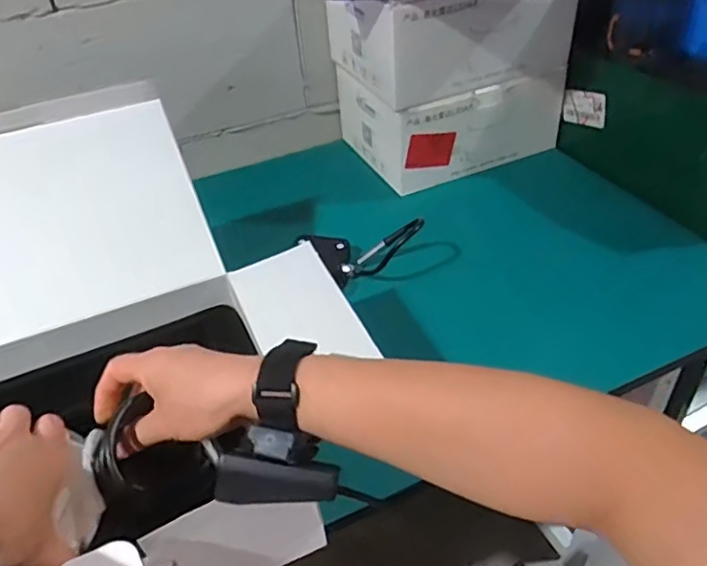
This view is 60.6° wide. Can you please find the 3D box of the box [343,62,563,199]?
[{"bbox_3d":[0.142,-0.263,0.902,0.268,0.121,0.201,-18,42,-15],"label":"box"}]

